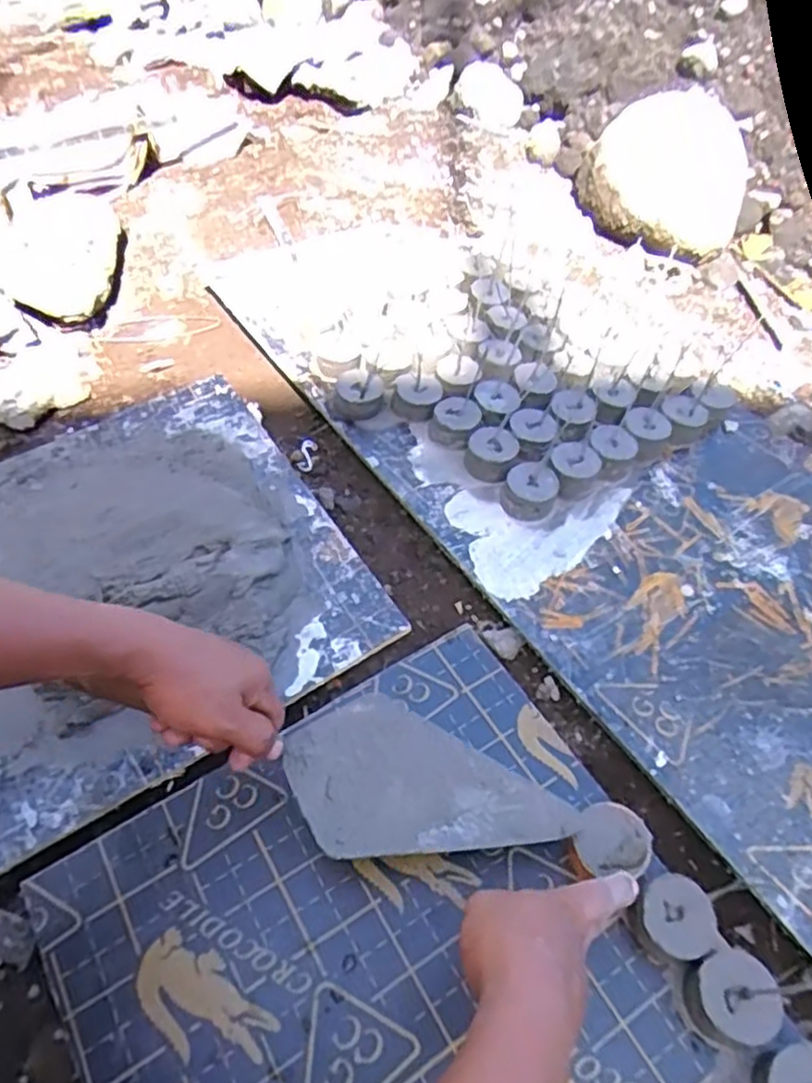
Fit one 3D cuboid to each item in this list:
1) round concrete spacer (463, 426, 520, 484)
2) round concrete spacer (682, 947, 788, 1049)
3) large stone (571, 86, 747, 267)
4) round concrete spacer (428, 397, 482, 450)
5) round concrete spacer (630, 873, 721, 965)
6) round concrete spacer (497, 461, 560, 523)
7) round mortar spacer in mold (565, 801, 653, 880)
[{"bbox_3d":[0.092,-0.093,0.772,0.053,0.028,0.064,19,55,13],"label":"round concrete spacer"},{"bbox_3d":[0.218,0.311,0.484,0.059,0.035,0.052,-19,56,-14],"label":"round concrete spacer"},{"bbox_3d":[0.430,-0.609,1.192,0.273,0.166,0.247,13,54,6],"label":"large stone"},{"bbox_3d":[0.054,-0.132,0.801,0.052,0.030,0.056,0,53,0],"label":"round concrete spacer"},{"bbox_3d":[0.193,0.273,0.515,0.055,0.029,0.051,0,53,0],"label":"round concrete spacer"},{"bbox_3d":[0.127,-0.050,0.745,0.056,0.031,0.056,0,53,0],"label":"round concrete spacer"},{"bbox_3d":[0.154,0.228,0.544,0.058,0.032,0.052,3,53,1],"label":"round mortar spacer in mold"}]

